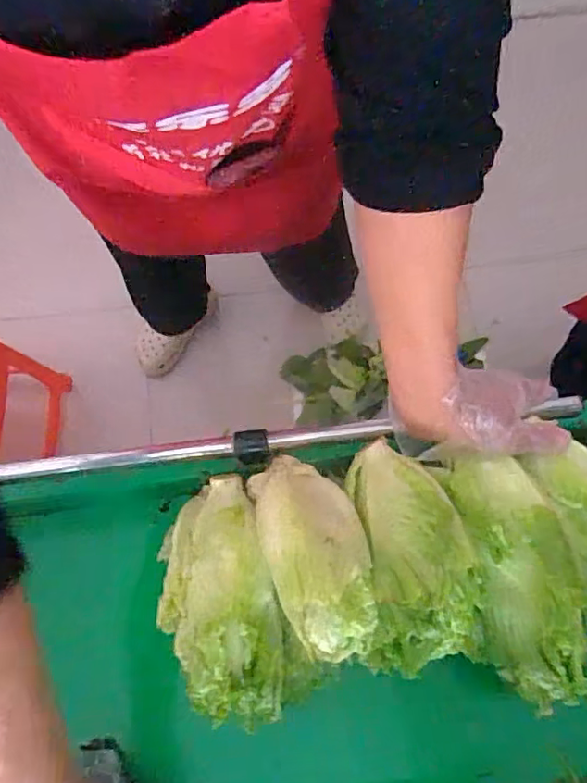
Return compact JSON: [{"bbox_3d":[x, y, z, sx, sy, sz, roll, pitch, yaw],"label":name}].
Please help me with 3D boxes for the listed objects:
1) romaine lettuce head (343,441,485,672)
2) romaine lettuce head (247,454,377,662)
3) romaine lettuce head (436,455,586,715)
[{"bbox_3d":[0.093,0.124,0.436,0.087,0.072,0.181,-4,73,-1],"label":"romaine lettuce head"},{"bbox_3d":[0.017,0.125,0.437,0.080,0.064,0.146,-18,49,-6],"label":"romaine lettuce head"},{"bbox_3d":[0.167,0.135,0.415,0.067,0.068,0.177,-9,72,-3],"label":"romaine lettuce head"}]

